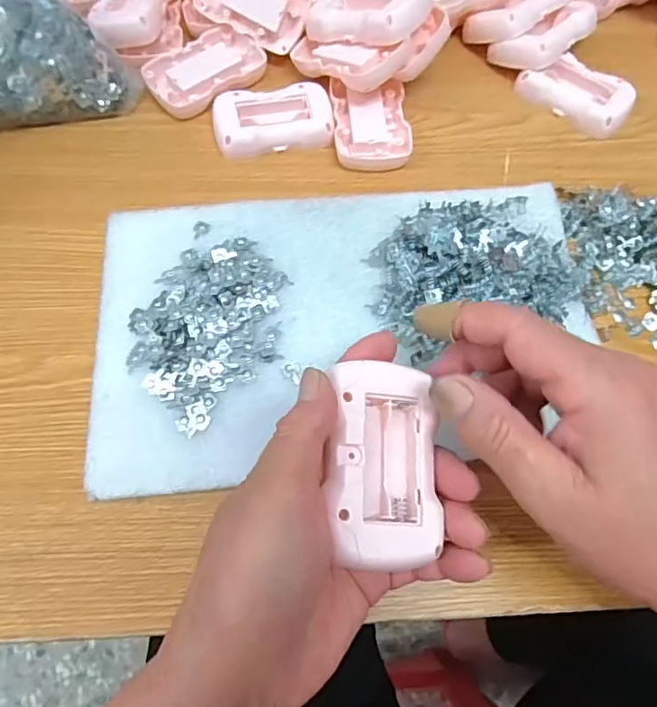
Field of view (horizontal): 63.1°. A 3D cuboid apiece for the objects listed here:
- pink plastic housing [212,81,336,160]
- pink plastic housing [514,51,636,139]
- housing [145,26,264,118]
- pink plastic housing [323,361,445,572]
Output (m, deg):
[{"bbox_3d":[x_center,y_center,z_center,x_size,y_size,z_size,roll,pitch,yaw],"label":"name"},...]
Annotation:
[{"bbox_3d":[-0.040,-0.169,0.387,0.083,0.015,0.051,-9,69,-6],"label":"pink plastic housing"},{"bbox_3d":[0.192,-0.201,0.413,0.080,0.018,0.047,40,72,12],"label":"pink plastic housing"},{"bbox_3d":[-0.092,-0.213,0.404,0.087,0.013,0.056,-40,75,-16],"label":"housing"},{"bbox_3d":[0.024,0.046,0.227,0.045,0.020,0.081,2,69,-2],"label":"pink plastic housing"}]

